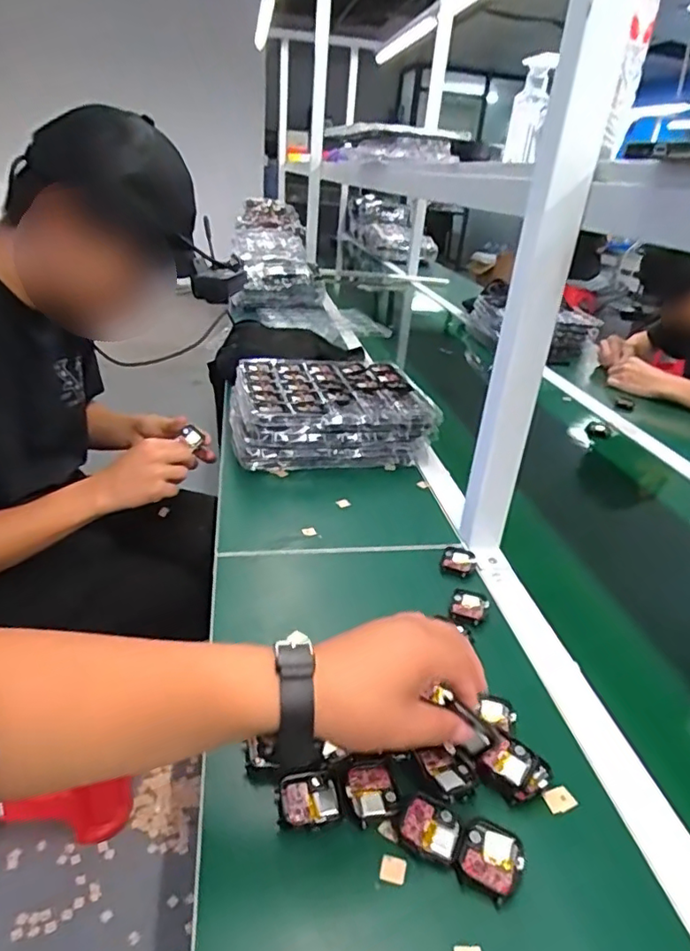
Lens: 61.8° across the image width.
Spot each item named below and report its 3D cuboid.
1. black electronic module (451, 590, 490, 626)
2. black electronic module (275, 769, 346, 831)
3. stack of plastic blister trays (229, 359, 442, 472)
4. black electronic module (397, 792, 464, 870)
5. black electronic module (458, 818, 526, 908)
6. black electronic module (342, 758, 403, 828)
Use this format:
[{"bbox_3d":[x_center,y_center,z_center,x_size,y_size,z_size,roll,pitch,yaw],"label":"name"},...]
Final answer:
[{"bbox_3d":[0.131,0.136,0.601,0.035,0.010,0.047,15,30,16],"label":"black electronic module"},{"bbox_3d":[-0.026,0.229,0.406,0.043,0.010,0.035,-3,30,-15],"label":"black electronic module"},{"bbox_3d":[-0.034,-0.108,0.945,0.295,0.088,0.256,-4,30,-16],"label":"stack of plastic blister trays"},{"bbox_3d":[0.059,0.240,0.392,0.041,0.009,0.037,16,31,19],"label":"black electronic module"},{"bbox_3d":[0.096,0.253,0.380,0.038,0.008,0.046,18,31,22],"label":"black electronic module"},{"bbox_3d":[0.018,0.226,0.415,0.037,0.007,0.044,-2,30,-14],"label":"black electronic module"}]

